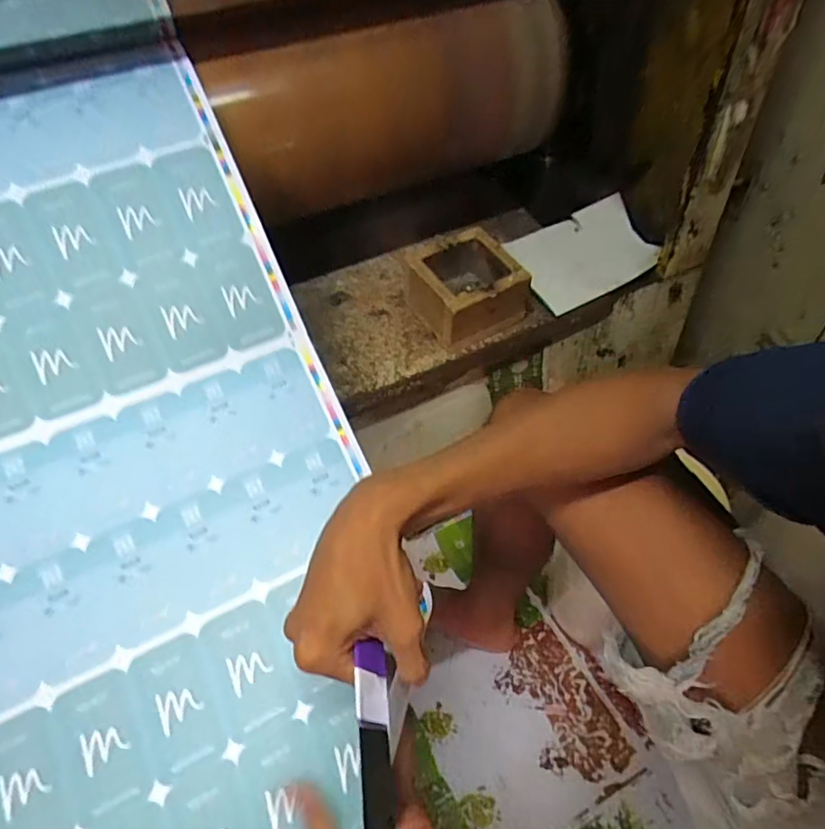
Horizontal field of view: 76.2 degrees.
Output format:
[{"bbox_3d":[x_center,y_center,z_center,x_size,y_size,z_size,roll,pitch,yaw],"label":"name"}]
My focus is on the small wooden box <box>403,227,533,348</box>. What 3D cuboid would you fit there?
[{"bbox_3d":[0.072,-0.169,0.699,0.133,0.090,0.117,-29,52,-18],"label":"small wooden box"}]

